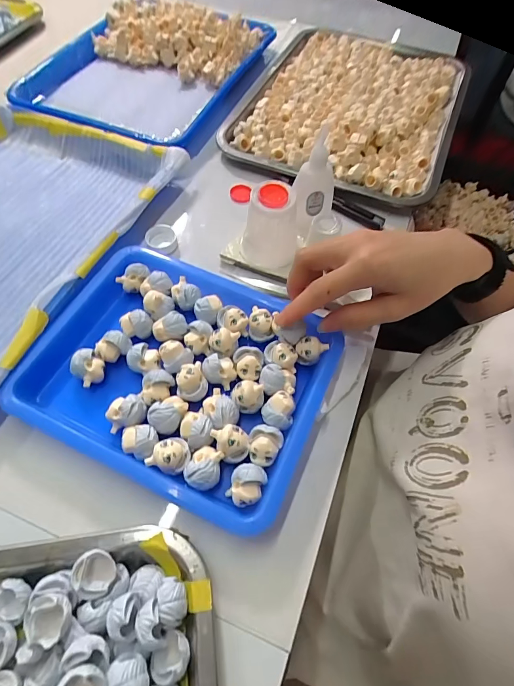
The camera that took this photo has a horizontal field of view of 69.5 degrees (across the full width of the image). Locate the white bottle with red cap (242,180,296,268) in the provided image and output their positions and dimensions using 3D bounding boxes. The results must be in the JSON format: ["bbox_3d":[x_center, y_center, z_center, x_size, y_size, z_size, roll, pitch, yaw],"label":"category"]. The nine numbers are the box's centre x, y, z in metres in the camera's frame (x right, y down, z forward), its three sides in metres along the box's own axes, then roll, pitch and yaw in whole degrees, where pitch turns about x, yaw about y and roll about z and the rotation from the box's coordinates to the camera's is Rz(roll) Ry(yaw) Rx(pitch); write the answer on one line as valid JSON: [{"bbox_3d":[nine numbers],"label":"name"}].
[{"bbox_3d":[0.013,-0.105,0.341,0.052,0.071,0.043,1,60,-3],"label":"white bottle with red cap"}]

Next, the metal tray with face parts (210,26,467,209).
[{"bbox_3d":[0.130,-0.328,0.494,0.267,0.034,0.354,21,62,9],"label":"metal tray with face parts"}]

